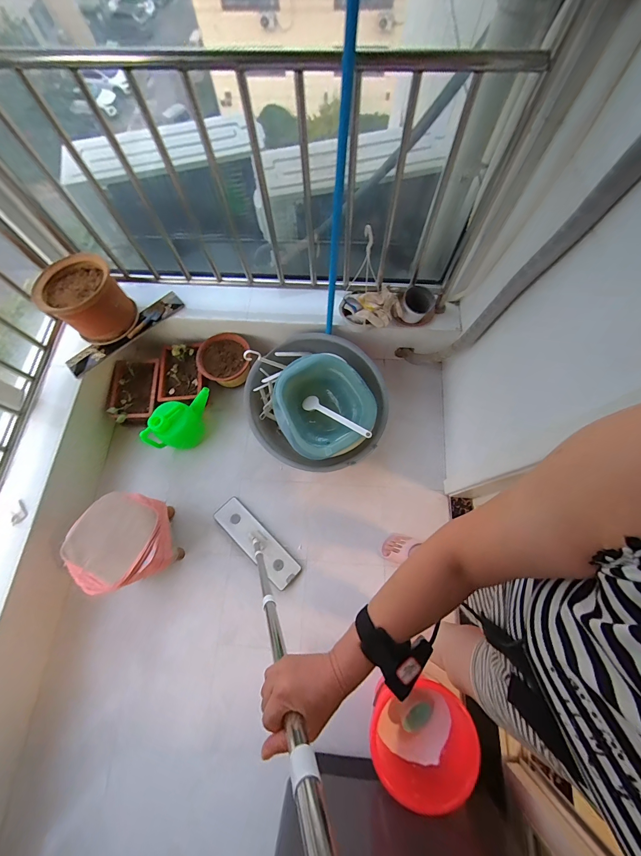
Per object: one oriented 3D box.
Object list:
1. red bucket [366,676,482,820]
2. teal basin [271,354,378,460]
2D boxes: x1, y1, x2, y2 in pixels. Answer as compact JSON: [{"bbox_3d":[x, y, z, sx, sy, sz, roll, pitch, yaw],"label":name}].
[{"bbox_3d":[0.295,0.914,0.949,0.290,0.222,0.276,-25,72,-7],"label":"red bucket"},{"bbox_3d":[0.006,-0.077,1.213,0.354,0.147,0.396,-33,73,-9],"label":"teal basin"}]

